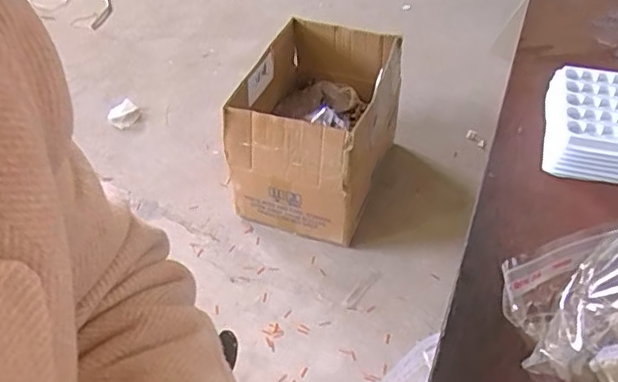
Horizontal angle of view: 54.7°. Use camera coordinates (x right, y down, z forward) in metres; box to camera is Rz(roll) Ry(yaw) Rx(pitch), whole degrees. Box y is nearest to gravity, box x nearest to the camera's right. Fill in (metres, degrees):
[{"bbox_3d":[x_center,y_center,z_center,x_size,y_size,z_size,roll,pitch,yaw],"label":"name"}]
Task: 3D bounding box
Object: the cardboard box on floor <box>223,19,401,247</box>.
[{"bbox_3d":[0.014,-0.148,1.356,0.321,0.280,0.414,11,48,14],"label":"cardboard box on floor"}]

